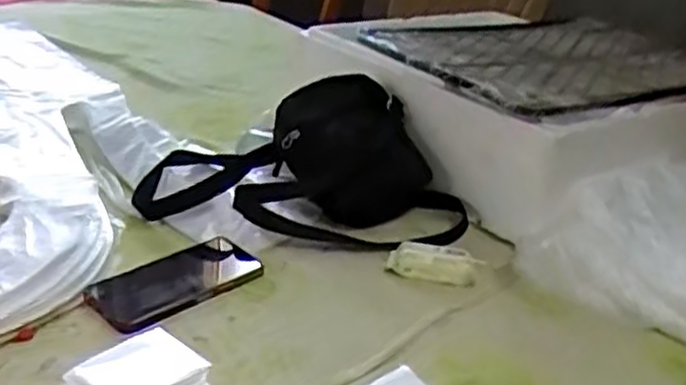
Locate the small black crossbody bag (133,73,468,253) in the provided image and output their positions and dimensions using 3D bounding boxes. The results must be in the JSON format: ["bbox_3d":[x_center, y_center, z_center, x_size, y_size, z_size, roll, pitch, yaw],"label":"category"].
[{"bbox_3d":[-0.038,-0.038,0.828,0.384,0.145,0.175,6,29,1],"label":"small black crossbody bag"}]

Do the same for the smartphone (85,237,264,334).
[{"bbox_3d":[-0.159,0.089,0.720,0.173,0.014,0.085,-19,37,-38],"label":"smartphone"}]

